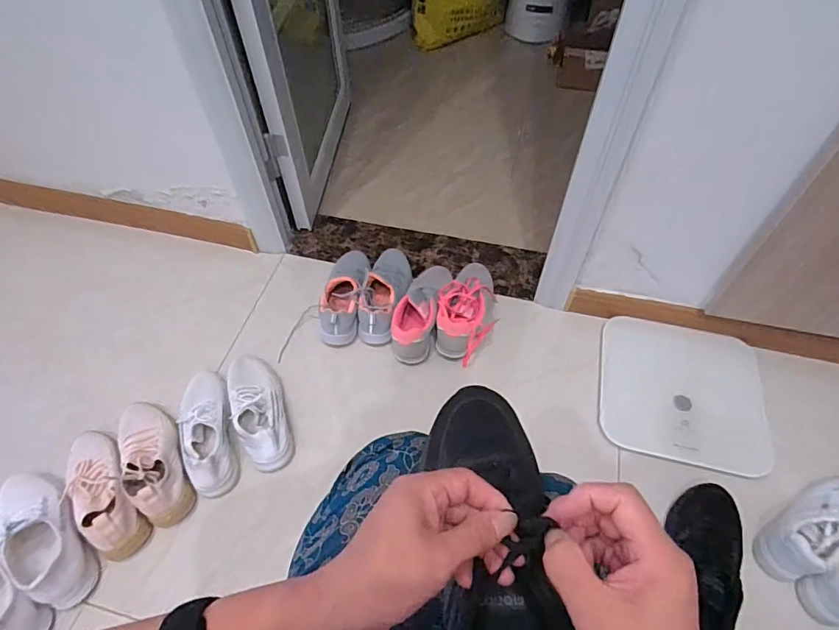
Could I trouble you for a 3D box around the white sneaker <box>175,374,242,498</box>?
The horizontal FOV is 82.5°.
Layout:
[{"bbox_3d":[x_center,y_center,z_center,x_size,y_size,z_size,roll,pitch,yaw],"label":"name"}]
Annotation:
[{"bbox_3d":[-0.387,0.206,0.884,0.094,0.075,0.249,-20,55,-13],"label":"white sneaker"}]

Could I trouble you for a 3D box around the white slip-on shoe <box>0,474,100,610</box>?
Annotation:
[{"bbox_3d":[-0.605,0.341,0.758,0.242,0.088,0.104,38,62,26],"label":"white slip-on shoe"}]

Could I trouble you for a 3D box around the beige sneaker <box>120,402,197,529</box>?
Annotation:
[{"bbox_3d":[-0.462,0.243,0.837,0.092,0.087,0.232,-28,57,-18],"label":"beige sneaker"}]

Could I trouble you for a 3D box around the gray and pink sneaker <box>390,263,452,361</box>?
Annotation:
[{"bbox_3d":[0.006,-0.018,1.021,0.086,0.088,0.242,12,54,11],"label":"gray and pink sneaker"}]

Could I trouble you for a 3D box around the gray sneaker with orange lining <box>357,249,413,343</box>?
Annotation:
[{"bbox_3d":[-0.070,-0.065,1.057,0.090,0.096,0.261,6,53,6],"label":"gray sneaker with orange lining"}]

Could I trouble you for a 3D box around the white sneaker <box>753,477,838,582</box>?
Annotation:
[{"bbox_3d":[0.636,0.326,0.756,0.222,0.070,0.085,-28,57,-18],"label":"white sneaker"}]

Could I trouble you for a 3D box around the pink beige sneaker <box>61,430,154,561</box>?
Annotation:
[{"bbox_3d":[-0.539,0.289,0.810,0.097,0.073,0.236,-29,57,-19],"label":"pink beige sneaker"}]

